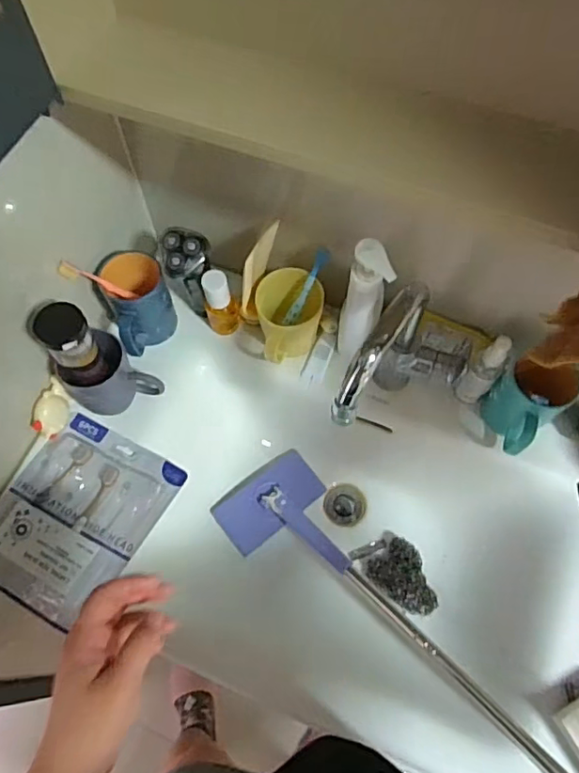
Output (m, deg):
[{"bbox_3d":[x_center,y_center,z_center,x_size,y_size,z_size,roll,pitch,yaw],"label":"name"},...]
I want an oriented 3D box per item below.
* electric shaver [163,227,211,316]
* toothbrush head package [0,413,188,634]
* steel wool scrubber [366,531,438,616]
[{"bbox_3d":[-0.126,-0.136,0.725,0.055,0.160,0.049,-10,65,-5],"label":"electric shaver"},{"bbox_3d":[-0.259,0.155,0.667,0.188,0.037,0.221,25,67,11],"label":"toothbrush head package"},{"bbox_3d":[0.159,0.261,0.759,0.077,0.043,0.112,-38,70,-16],"label":"steel wool scrubber"}]

